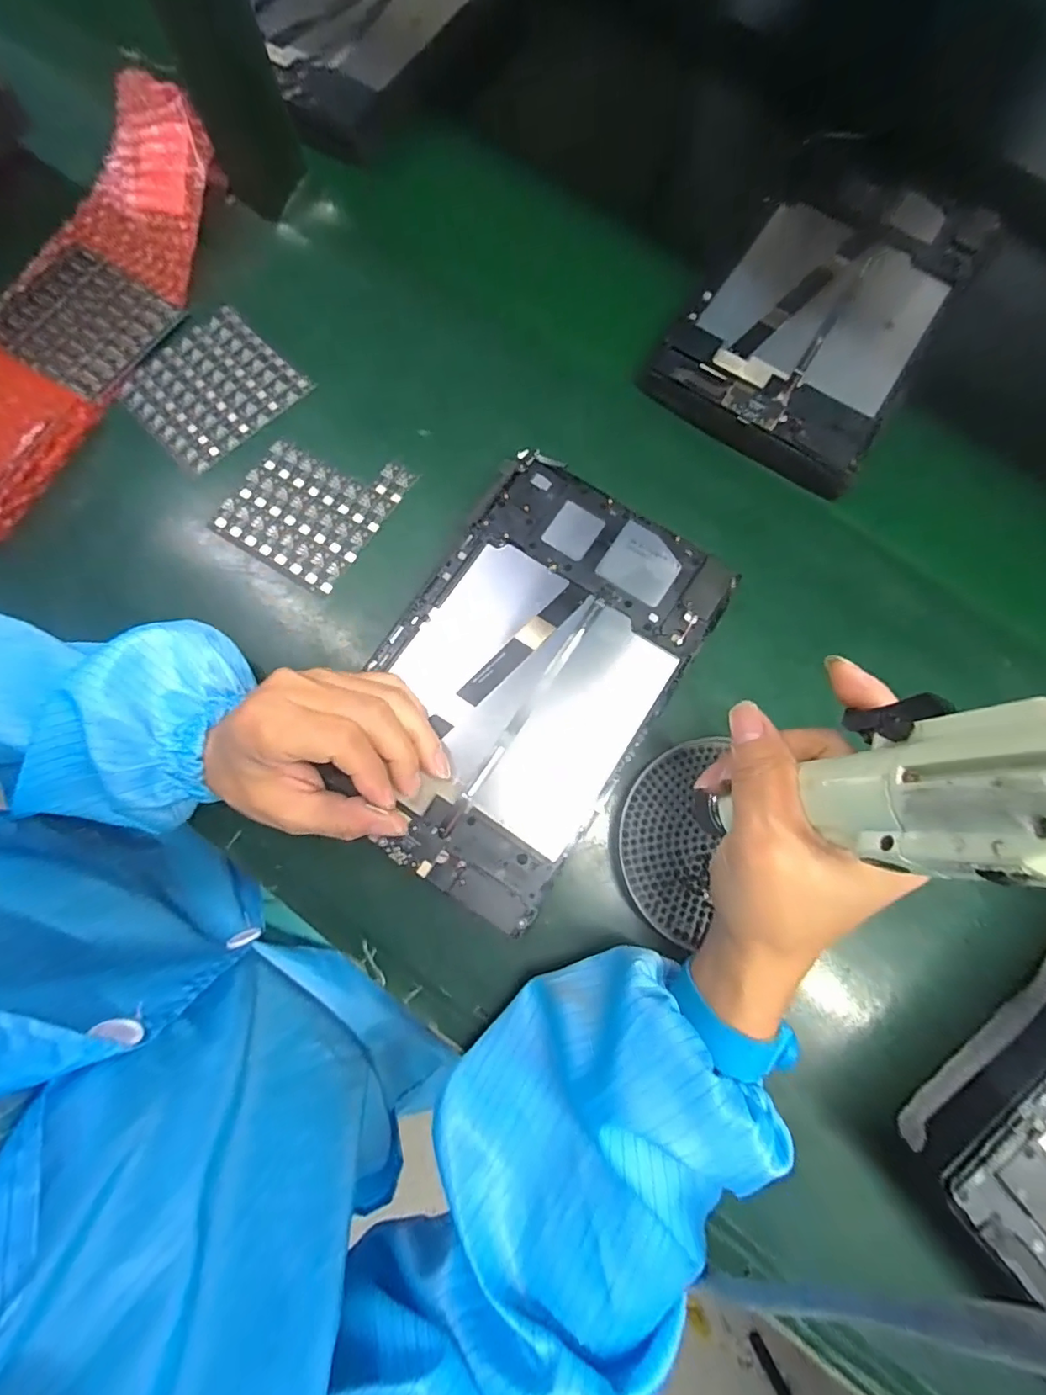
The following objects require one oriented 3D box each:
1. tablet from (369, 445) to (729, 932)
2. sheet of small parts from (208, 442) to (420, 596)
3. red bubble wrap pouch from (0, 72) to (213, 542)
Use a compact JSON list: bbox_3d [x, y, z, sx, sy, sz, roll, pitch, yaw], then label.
[{"bbox_3d":[0.002,-0.014,0.310,0.148,0.017,0.235,33,79,6],"label":"tablet"},{"bbox_3d":[-0.138,-0.128,0.357,0.093,0.009,0.098,30,79,6],"label":"sheet of small parts"},{"bbox_3d":[-0.314,-0.268,0.363,0.124,0.043,0.330,26,79,5],"label":"red bubble wrap pouch"}]

